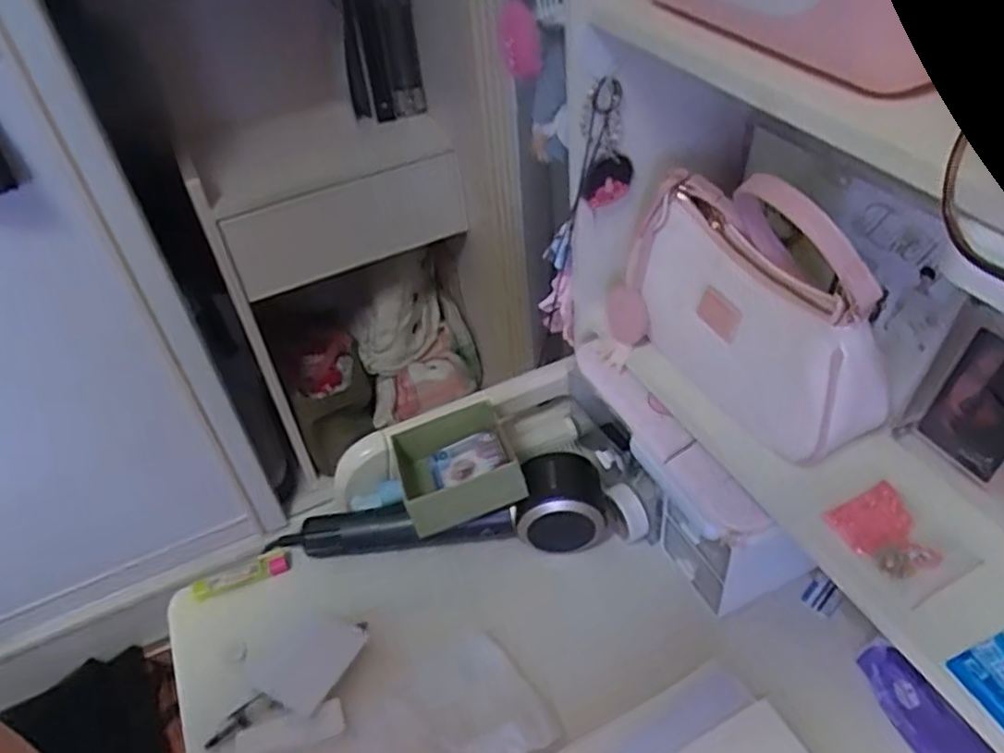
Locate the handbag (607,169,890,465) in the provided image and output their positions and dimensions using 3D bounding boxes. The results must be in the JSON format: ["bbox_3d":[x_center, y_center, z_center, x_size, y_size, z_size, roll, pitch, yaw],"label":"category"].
[{"bbox_3d":[0.170,-0.066,0.521,0.077,0.167,0.227,-26,46,-20],"label":"handbag"}]

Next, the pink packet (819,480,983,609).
[{"bbox_3d":[0.249,0.102,0.461,0.058,0.009,0.073,-22,45,-17],"label":"pink packet"}]

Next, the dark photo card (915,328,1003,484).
[{"bbox_3d":[0.302,0.021,0.464,0.007,0.090,0.059,-5,38,-21],"label":"dark photo card"}]

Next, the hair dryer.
[{"bbox_3d":[-0.059,0.116,0.643,0.293,0.070,0.066,-5,42,2],"label":"hair dryer"}]

